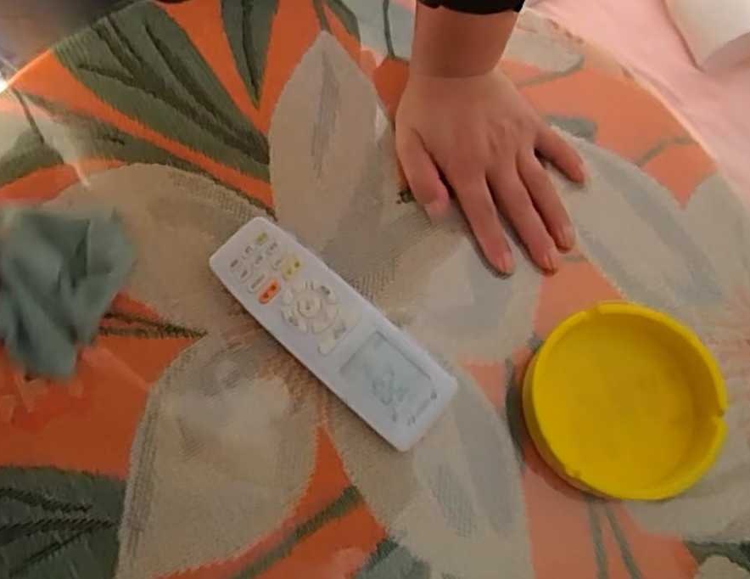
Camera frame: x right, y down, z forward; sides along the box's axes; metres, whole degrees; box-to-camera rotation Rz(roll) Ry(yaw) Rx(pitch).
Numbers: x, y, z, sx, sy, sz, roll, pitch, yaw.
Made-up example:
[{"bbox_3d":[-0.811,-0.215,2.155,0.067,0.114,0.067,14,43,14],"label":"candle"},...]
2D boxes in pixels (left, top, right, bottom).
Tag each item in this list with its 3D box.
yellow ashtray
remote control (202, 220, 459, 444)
[{"bbox_3d":[0.138,0.063,0.374,0.101,0.031,0.099,12,70,3],"label":"yellow ashtray"},{"bbox_3d":[-0.026,0.023,0.388,0.158,0.027,0.049,40,74,12],"label":"remote control"}]

